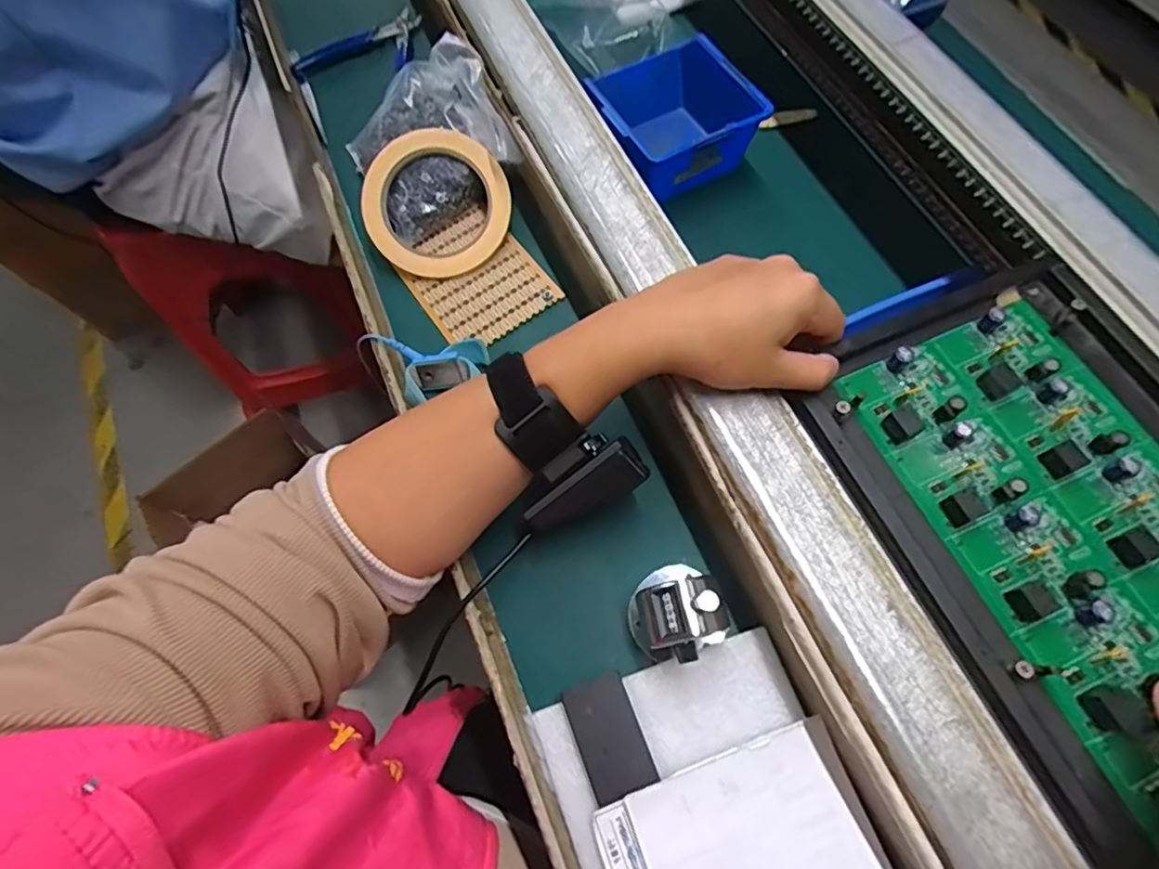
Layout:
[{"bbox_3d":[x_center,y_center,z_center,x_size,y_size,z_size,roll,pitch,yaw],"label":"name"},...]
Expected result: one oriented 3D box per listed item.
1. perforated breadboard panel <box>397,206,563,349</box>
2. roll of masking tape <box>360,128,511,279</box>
[{"bbox_3d":[-0.076,-0.113,0.429,0.084,0.008,0.106,-35,67,-8],"label":"perforated breadboard panel"},{"bbox_3d":[-0.102,-0.166,0.428,0.102,0.016,0.103,-7,93,-2],"label":"roll of masking tape"}]

